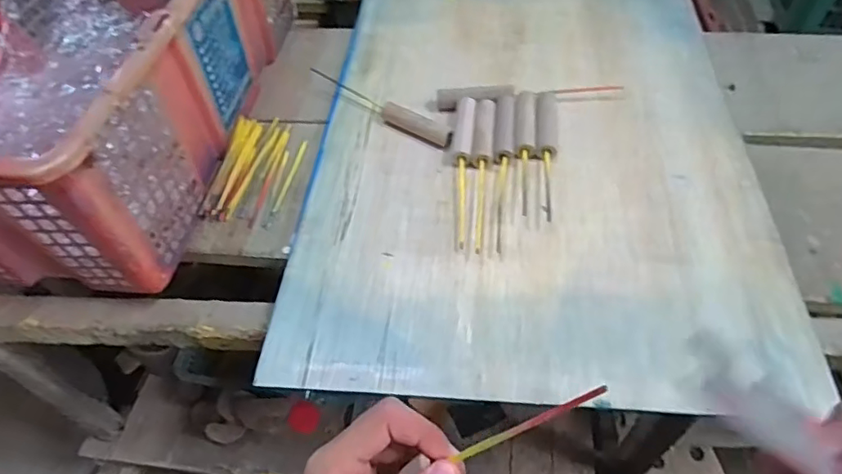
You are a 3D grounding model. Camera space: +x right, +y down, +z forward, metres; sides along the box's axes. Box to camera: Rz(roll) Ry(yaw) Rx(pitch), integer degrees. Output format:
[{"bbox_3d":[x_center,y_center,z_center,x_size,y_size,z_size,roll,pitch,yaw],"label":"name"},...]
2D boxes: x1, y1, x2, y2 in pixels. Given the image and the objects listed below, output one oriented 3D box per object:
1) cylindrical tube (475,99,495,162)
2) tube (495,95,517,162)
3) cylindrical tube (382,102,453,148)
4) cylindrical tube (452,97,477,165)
[{"bbox_3d":[0.061,-0.101,0.528,0.016,0.011,0.077,4,54,5],"label":"cylindrical tube"},{"bbox_3d":[0.081,-0.104,0.529,0.018,0.013,0.080,6,54,6],"label":"tube"},{"bbox_3d":[-0.004,-0.109,0.549,0.081,0.016,0.022,26,59,19],"label":"cylindrical tube"},{"bbox_3d":[0.042,-0.102,0.531,0.017,0.014,0.080,7,54,6],"label":"cylindrical tube"}]

